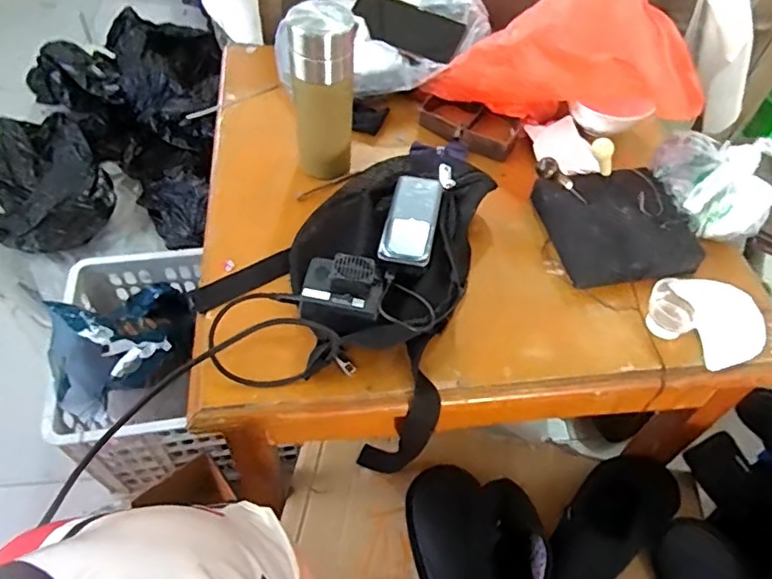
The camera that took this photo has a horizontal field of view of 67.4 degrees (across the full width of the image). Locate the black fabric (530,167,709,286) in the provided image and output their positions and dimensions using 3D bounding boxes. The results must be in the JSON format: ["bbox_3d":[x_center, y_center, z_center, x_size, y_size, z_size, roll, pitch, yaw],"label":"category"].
[{"bbox_3d":[0.265,-0.075,0.665,0.157,0.041,0.151,-7,54,-9],"label":"black fabric"}]

